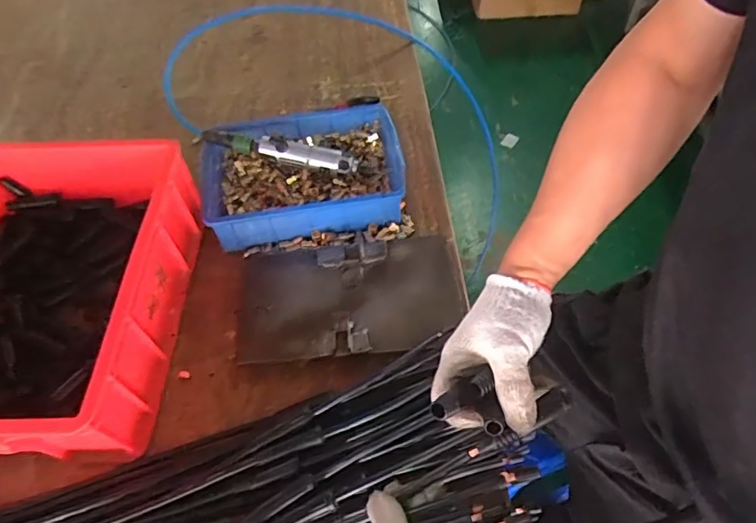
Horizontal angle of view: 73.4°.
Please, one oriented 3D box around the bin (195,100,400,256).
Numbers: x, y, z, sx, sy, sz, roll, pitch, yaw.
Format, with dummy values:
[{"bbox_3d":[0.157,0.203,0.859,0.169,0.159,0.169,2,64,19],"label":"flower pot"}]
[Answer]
[{"bbox_3d":[-0.113,-0.127,0.780,0.297,0.079,0.199,-11,56,-2],"label":"bin"}]

